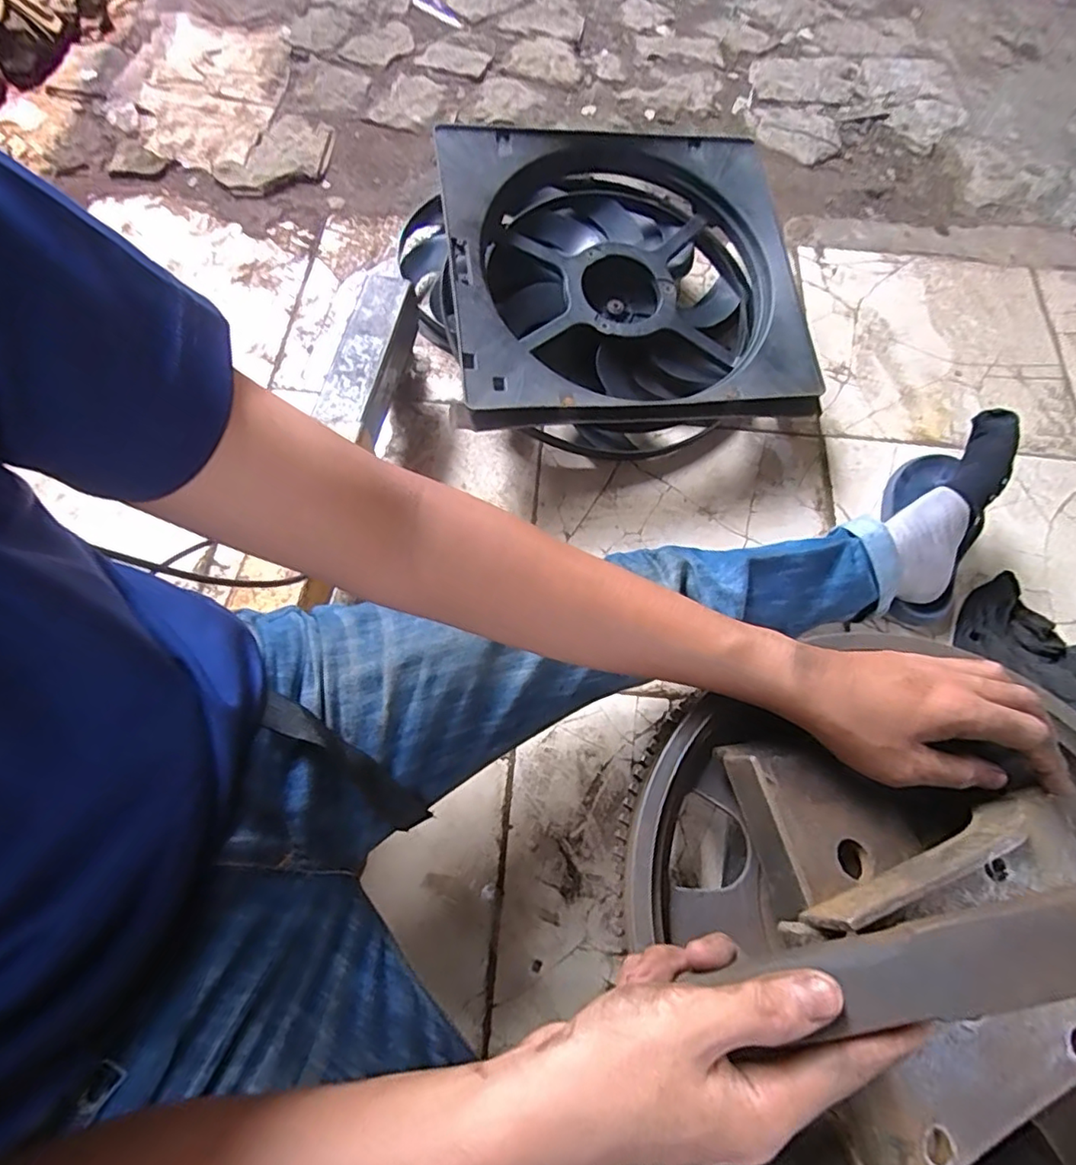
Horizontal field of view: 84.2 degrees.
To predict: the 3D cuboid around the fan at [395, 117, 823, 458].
[{"bbox_3d":[0.085,-0.412,0.839,0.513,0.216,0.478,-8,66,-4],"label":"fan"}]

